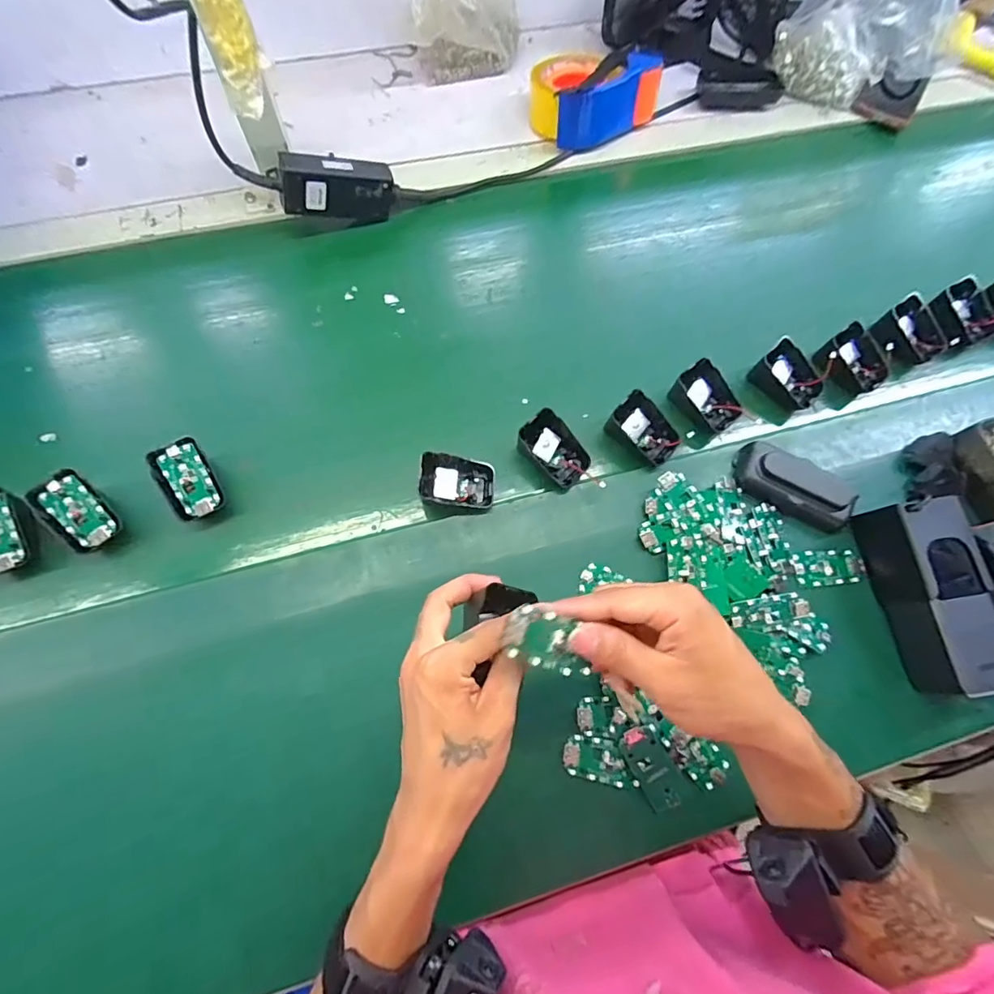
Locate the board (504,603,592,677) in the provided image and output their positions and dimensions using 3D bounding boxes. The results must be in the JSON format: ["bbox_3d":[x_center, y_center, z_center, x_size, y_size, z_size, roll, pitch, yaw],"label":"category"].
[{"bbox_3d":[0.033,0.083,0.288,0.056,0.004,0.031,24,80,-17],"label":"board"}]

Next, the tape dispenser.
[{"bbox_3d":[0.113,-0.506,0.623,0.143,0.067,0.118,-19,72,-8],"label":"tape dispenser"}]

